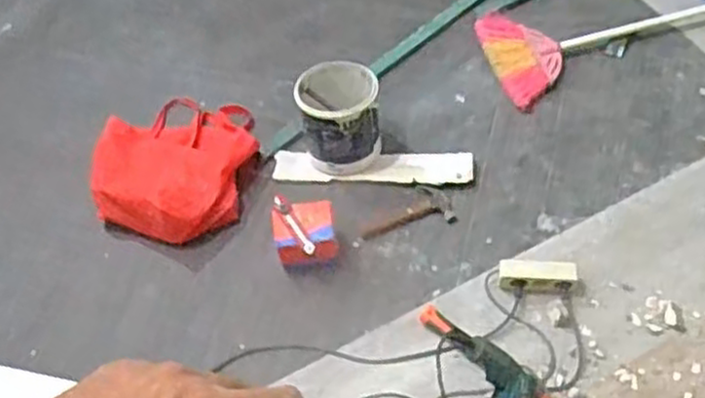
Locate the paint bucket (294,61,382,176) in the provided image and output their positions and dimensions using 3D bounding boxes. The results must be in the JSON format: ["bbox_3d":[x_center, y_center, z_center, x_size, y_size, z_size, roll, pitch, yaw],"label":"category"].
[{"bbox_3d":[-0.028,-0.180,1.716,0.175,0.201,0.191,-2,54,2],"label":"paint bucket"}]

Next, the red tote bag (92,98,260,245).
[{"bbox_3d":[-0.419,-0.098,1.735,0.371,0.149,0.411,8,55,9],"label":"red tote bag"}]

